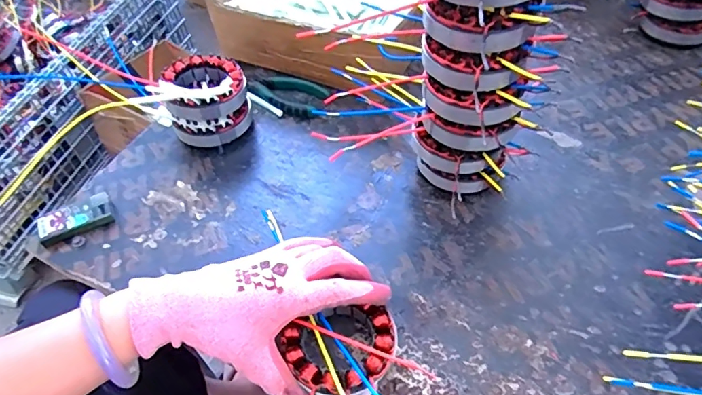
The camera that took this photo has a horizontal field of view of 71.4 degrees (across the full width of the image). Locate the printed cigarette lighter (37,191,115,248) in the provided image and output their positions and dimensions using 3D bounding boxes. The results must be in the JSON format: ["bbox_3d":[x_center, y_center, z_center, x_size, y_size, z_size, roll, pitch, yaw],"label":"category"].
[{"bbox_3d":[-0.269,0.021,0.476,0.066,0.016,0.034,-22,52,-15],"label":"printed cigarette lighter"}]

